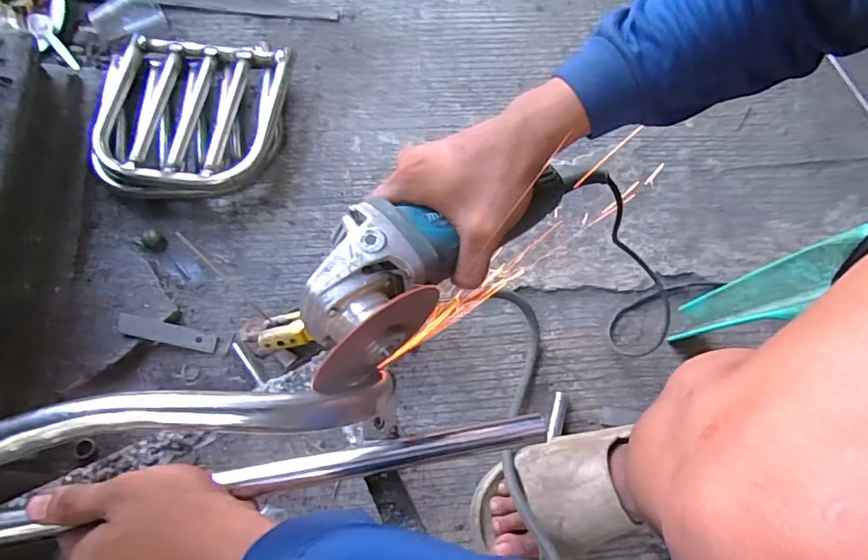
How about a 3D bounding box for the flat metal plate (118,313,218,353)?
[{"bbox_3d":[-0.342,0.068,0.669,0.119,0.004,0.026,16,69,-12],"label":"flat metal plate"}]

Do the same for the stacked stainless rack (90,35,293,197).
[{"bbox_3d":[-0.340,-0.235,0.759,0.262,0.075,0.255,-3,70,-3],"label":"stacked stainless rack"}]

